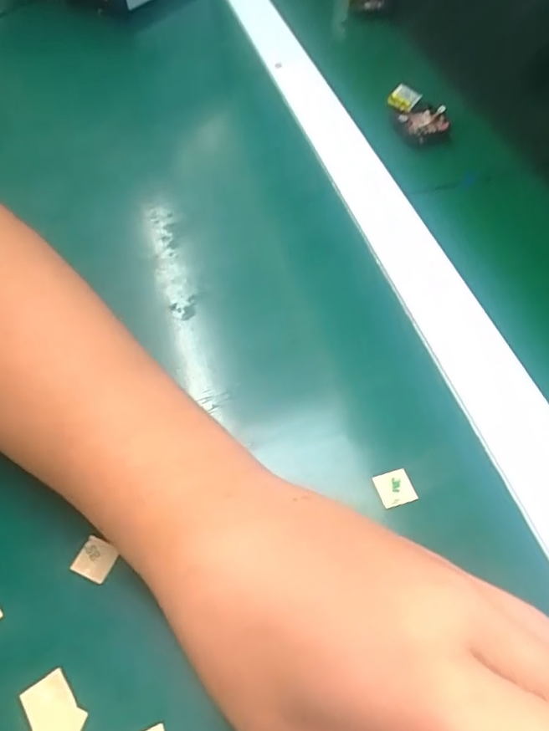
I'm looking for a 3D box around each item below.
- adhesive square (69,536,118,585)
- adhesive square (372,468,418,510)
[{"bbox_3d":[-0.074,0.080,0.216,0.015,0.004,0.014,18,56,12],"label":"adhesive square"},{"bbox_3d":[0.053,0.054,0.233,0.016,0.004,0.015,-15,56,-12],"label":"adhesive square"}]

